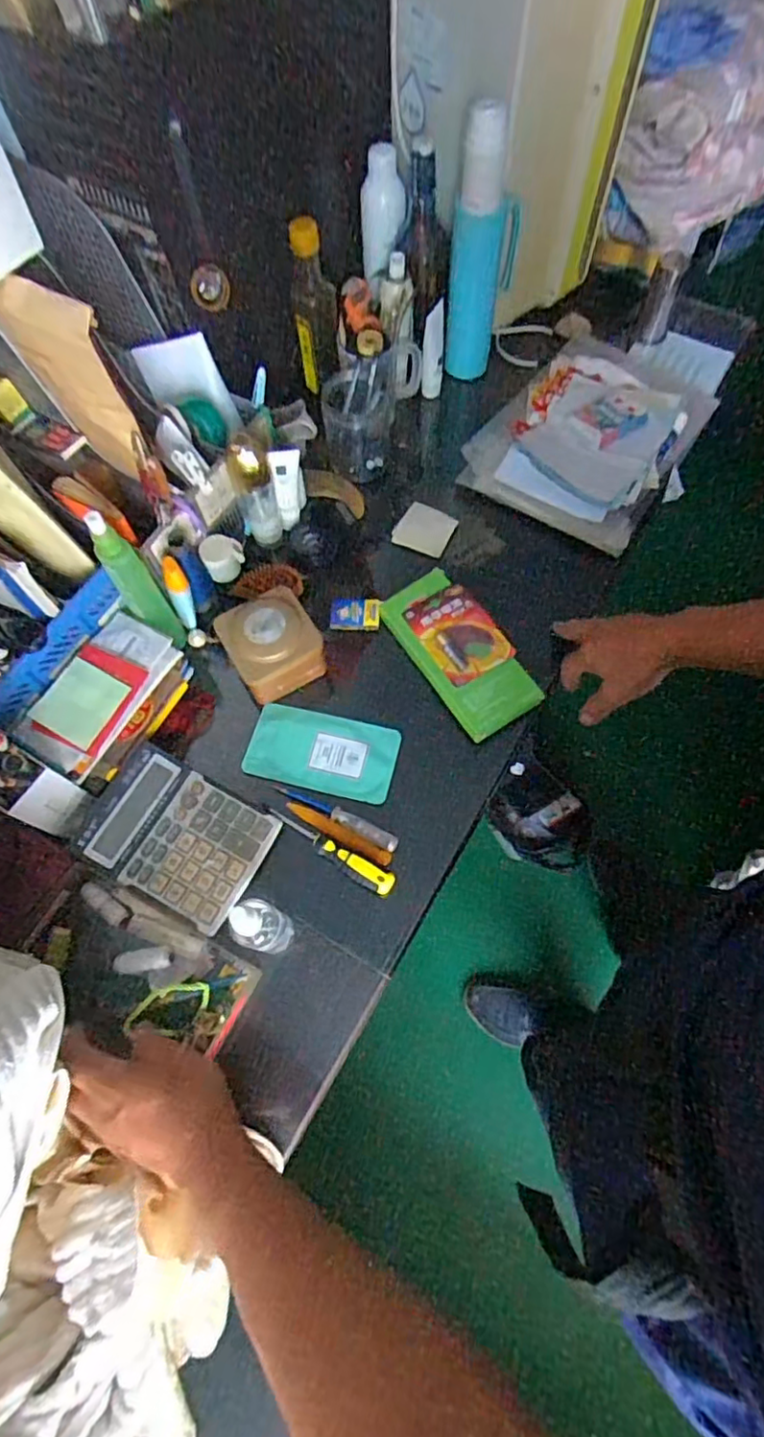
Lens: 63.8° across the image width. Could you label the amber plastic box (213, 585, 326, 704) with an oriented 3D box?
[{"bbox_3d":[-0.124,-0.081,0.696,0.096,0.075,0.099,-31,69,-10],"label":"amber plastic box"}]

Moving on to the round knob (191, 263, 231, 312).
[{"bbox_3d":[-0.187,-0.472,0.671,0.042,0.047,0.016,-14,67,-3],"label":"round knob"}]

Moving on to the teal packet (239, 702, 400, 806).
[{"bbox_3d":[-0.065,0.035,0.682,0.160,0.009,0.089,11,68,7],"label":"teal packet"}]

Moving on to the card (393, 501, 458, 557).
[{"bbox_3d":[0.056,-0.248,0.803,0.069,0.006,0.062,25,86,-5],"label":"card"}]

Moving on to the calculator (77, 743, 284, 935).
[{"bbox_3d":[-0.207,0.119,0.624,0.165,0.032,0.127,26,70,13],"label":"calculator"}]

